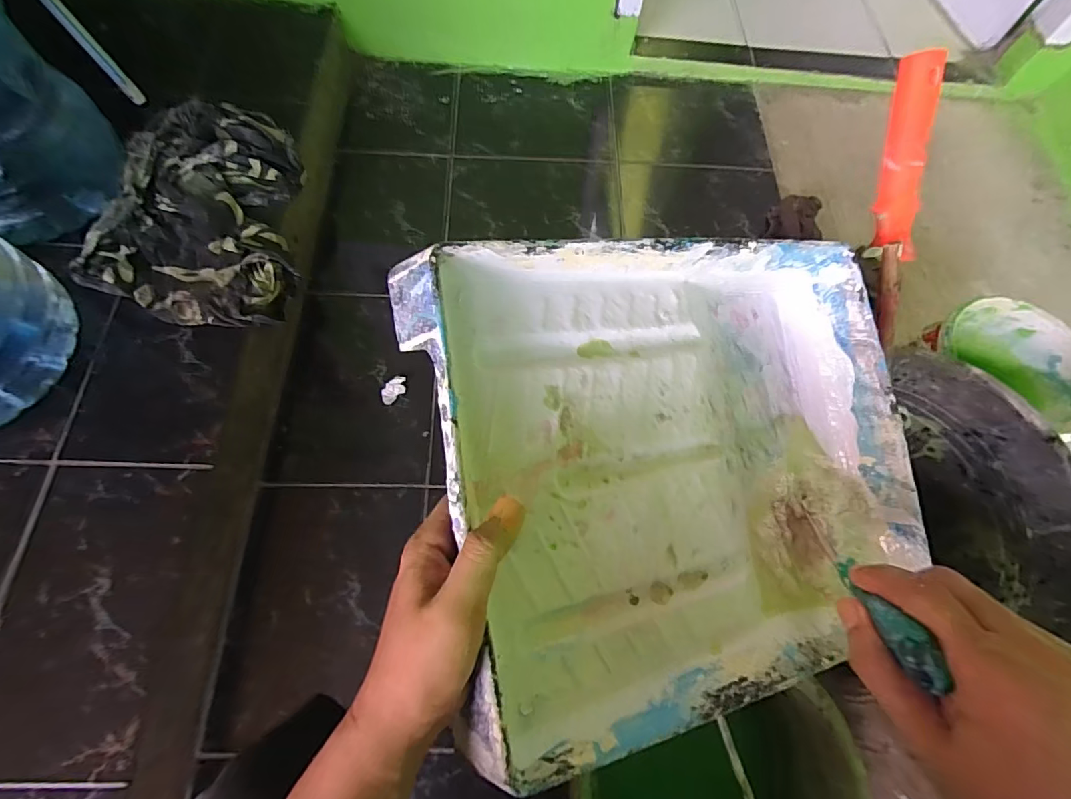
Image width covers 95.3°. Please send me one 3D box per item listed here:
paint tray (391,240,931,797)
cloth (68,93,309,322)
[{"bbox_3d":[0.109,0.040,0.335,0.347,0.064,0.287,-6,84,-25],"label":"paint tray"},{"bbox_3d":[-0.461,-0.262,0.683,0.235,0.076,0.336,7,72,-2],"label":"cloth"}]

